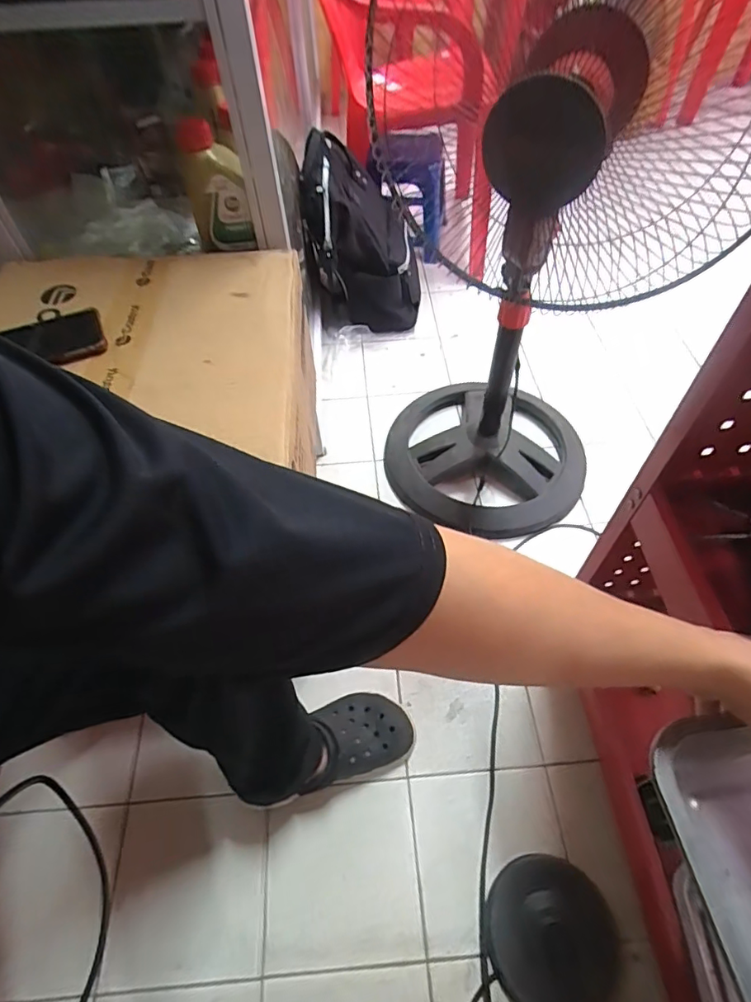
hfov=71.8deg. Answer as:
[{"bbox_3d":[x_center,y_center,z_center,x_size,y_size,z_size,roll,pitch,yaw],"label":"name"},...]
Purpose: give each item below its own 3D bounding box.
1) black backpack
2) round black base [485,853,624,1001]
[{"bbox_3d":[-0.018,-0.592,1.231,0.232,0.379,0.241,-7,54,-3],"label":"black backpack"},{"bbox_3d":[0.216,0.534,0.637,0.152,0.023,0.156,-1,54,1],"label":"round black base"}]

